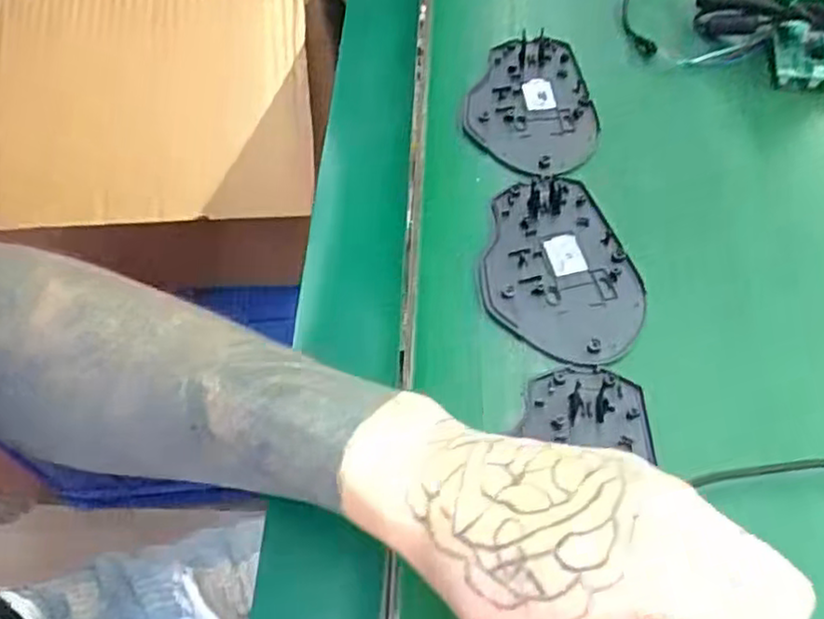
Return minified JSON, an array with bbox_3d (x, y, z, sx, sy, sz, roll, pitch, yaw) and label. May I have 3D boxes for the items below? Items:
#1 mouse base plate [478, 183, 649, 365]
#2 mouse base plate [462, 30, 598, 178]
[{"bbox_3d":[0.070,-0.021,0.358,0.072,0.005,0.106,-12,57,-5],"label":"mouse base plate"},{"bbox_3d":[0.069,-0.122,0.425,0.072,0.006,0.113,2,57,4],"label":"mouse base plate"}]

